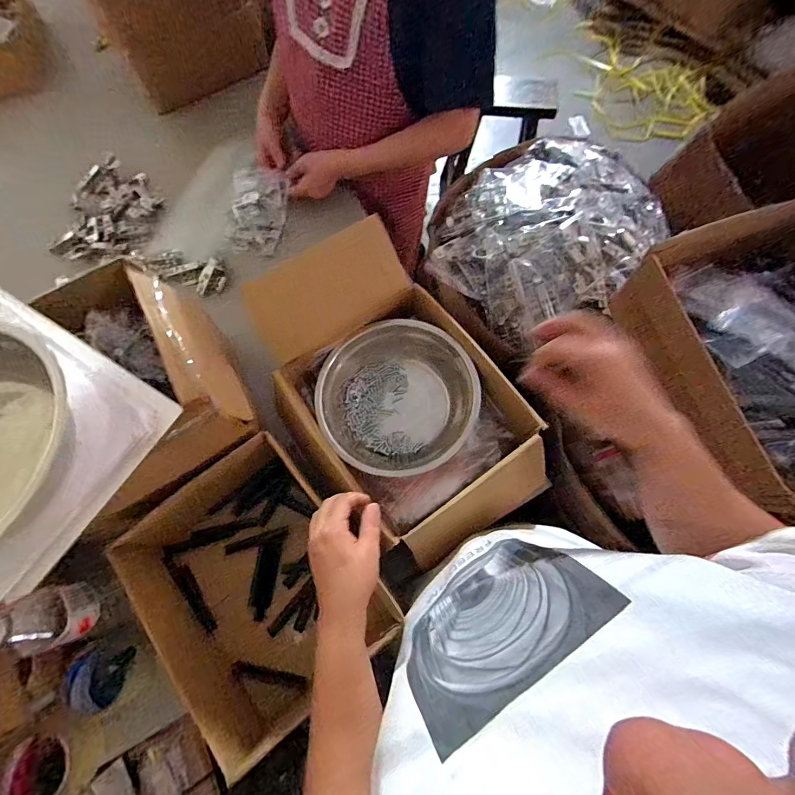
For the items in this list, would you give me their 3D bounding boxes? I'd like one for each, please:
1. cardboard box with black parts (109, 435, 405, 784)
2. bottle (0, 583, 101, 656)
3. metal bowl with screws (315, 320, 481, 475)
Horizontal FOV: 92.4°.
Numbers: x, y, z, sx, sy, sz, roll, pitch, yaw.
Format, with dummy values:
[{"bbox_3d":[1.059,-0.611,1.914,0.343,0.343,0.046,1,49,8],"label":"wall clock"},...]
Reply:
[{"bbox_3d":[-0.201,0.247,0.539,0.240,0.118,0.336,-40,76,-13],"label":"cardboard box with black parts"},{"bbox_3d":[-0.402,0.249,0.431,0.053,0.117,0.054,31,74,9],"label":"bottle"},{"bbox_3d":[0.001,0.000,0.614,0.235,0.078,0.231,0,71,0],"label":"metal bowl with screws"}]

